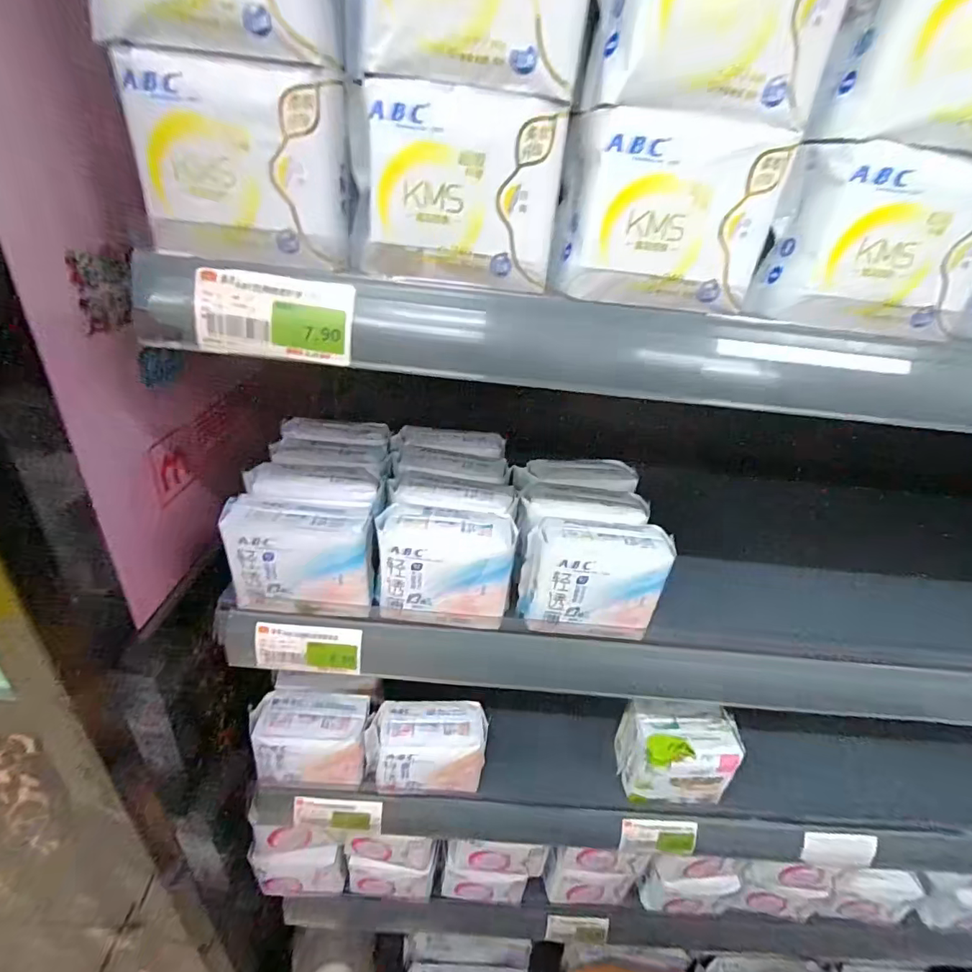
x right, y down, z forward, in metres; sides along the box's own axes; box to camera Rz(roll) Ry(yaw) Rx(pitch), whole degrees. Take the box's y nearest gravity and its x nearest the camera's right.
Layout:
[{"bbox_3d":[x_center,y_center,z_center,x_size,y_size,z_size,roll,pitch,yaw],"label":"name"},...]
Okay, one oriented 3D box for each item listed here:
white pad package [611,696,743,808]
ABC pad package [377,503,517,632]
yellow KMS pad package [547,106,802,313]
[{"bbox_3d":[0.206,0.284,0.535,0.108,0.082,0.072,7,31,0],"label":"white pad package"},{"bbox_3d":[-0.030,0.063,0.381,0.097,0.085,0.042,6,31,-3],"label":"ABC pad package"},{"bbox_3d":[0.092,-0.142,0.263,0.098,0.081,0.052,-1,32,-13],"label":"yellow KMS pad package"}]

